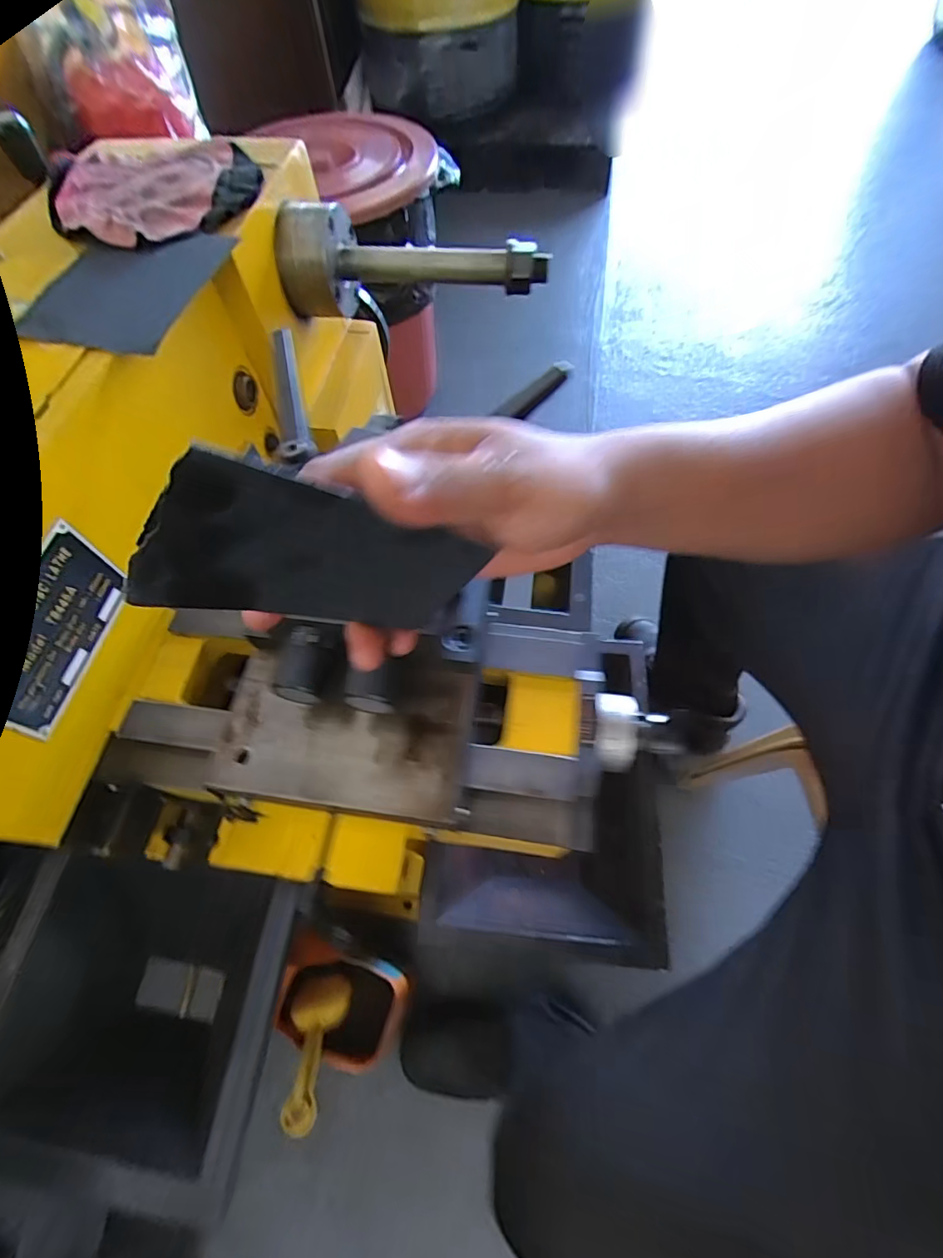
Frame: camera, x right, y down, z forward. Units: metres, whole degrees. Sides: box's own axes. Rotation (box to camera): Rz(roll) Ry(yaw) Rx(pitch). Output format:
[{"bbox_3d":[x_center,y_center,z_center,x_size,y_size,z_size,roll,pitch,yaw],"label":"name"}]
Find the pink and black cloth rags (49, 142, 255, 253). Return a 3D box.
[{"bbox_3d":[-0.269,-0.374,0.433,0.167,0.019,0.162,-20,64,-7],"label":"pink and black cloth rags"}]

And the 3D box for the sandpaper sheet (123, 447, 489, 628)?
[{"bbox_3d":[-0.055,-0.023,0.187,0.111,0.068,0.006,9,54,-36],"label":"sandpaper sheet"}]

